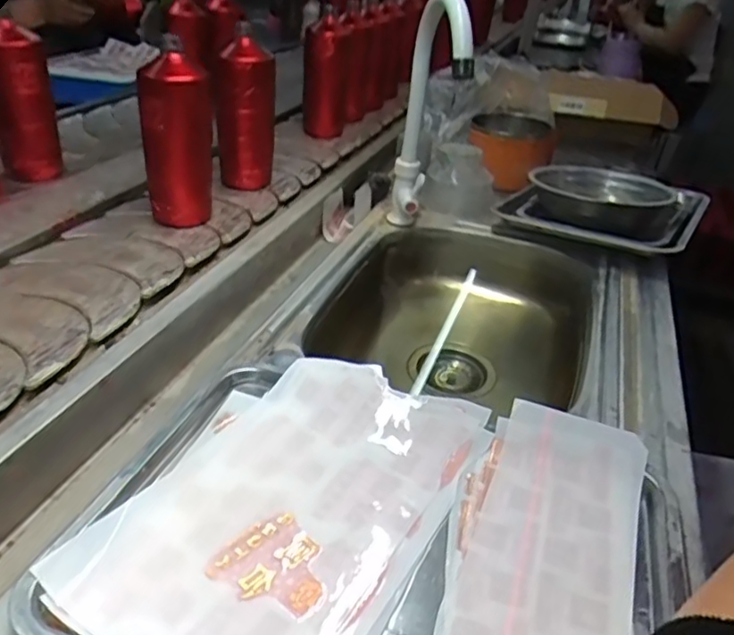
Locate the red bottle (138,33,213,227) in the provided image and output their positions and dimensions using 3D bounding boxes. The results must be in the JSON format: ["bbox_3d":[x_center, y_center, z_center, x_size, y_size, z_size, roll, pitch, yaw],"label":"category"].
[{"bbox_3d":[-0.219,-0.203,0.741,0.078,0.189,0.057,-5,35,-18],"label":"red bottle"}]

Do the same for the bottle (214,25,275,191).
[{"bbox_3d":[-0.164,-0.270,0.853,0.079,0.184,0.072,-5,35,-18],"label":"bottle"}]

